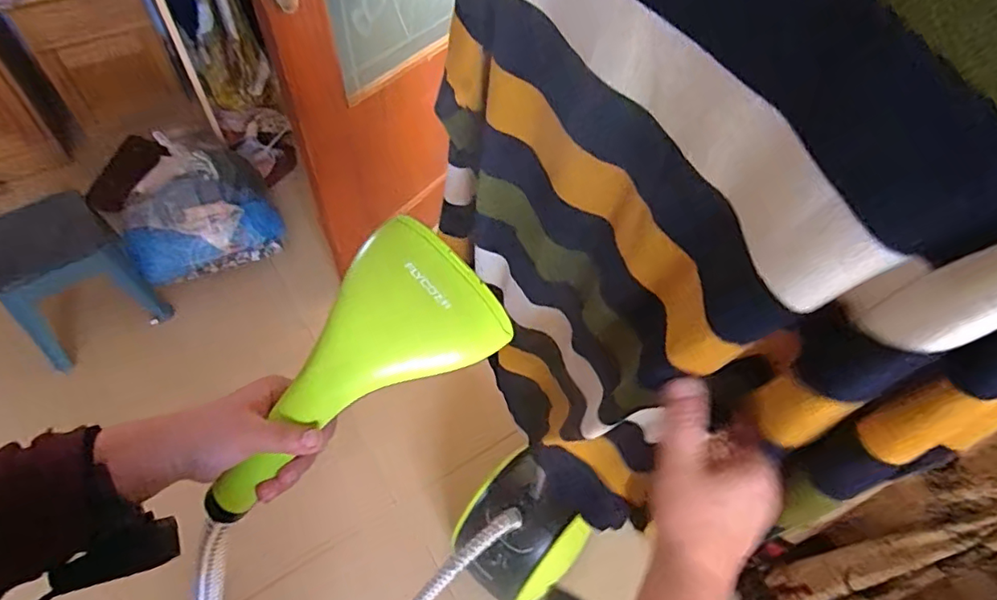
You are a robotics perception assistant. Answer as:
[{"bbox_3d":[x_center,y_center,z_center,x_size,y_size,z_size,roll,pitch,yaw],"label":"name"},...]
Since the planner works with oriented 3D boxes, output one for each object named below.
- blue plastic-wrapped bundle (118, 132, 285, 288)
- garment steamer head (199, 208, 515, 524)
[{"bbox_3d":[-0.881,-0.255,1.640,0.400,0.264,0.307,-19,57,-17],"label":"blue plastic-wrapped bundle"},{"bbox_3d":[-0.118,0.060,0.397,0.254,0.051,0.115,-42,64,-2],"label":"garment steamer head"}]

